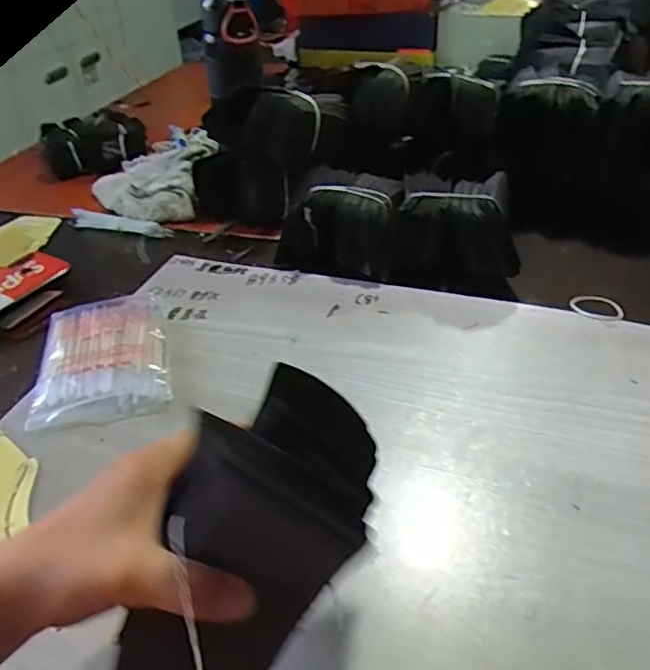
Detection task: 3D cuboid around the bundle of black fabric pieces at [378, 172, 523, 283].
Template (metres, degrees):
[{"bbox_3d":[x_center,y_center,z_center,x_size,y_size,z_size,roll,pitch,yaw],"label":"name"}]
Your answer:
[{"bbox_3d":[0.147,-0.119,0.687,0.144,0.070,0.120,7,40,14],"label":"bundle of black fabric pieces"}]

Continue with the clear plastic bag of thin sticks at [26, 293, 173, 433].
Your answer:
[{"bbox_3d":[-0.215,0.012,0.581,0.117,0.018,0.178,-12,39,-10],"label":"clear plastic bag of thin sticks"}]

